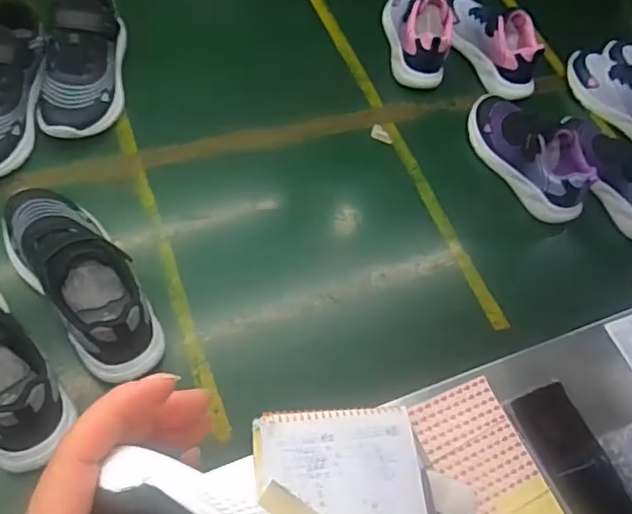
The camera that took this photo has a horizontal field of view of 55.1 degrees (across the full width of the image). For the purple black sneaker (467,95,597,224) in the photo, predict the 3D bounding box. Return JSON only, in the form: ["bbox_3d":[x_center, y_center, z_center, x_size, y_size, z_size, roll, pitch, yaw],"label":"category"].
[{"bbox_3d":[0.286,-0.145,0.810,0.071,0.102,0.201,-15,60,-33],"label":"purple black sneaker"}]

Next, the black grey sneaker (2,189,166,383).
[{"bbox_3d":[-0.227,0.004,0.588,0.088,0.086,0.230,-31,73,-28],"label":"black grey sneaker"}]

